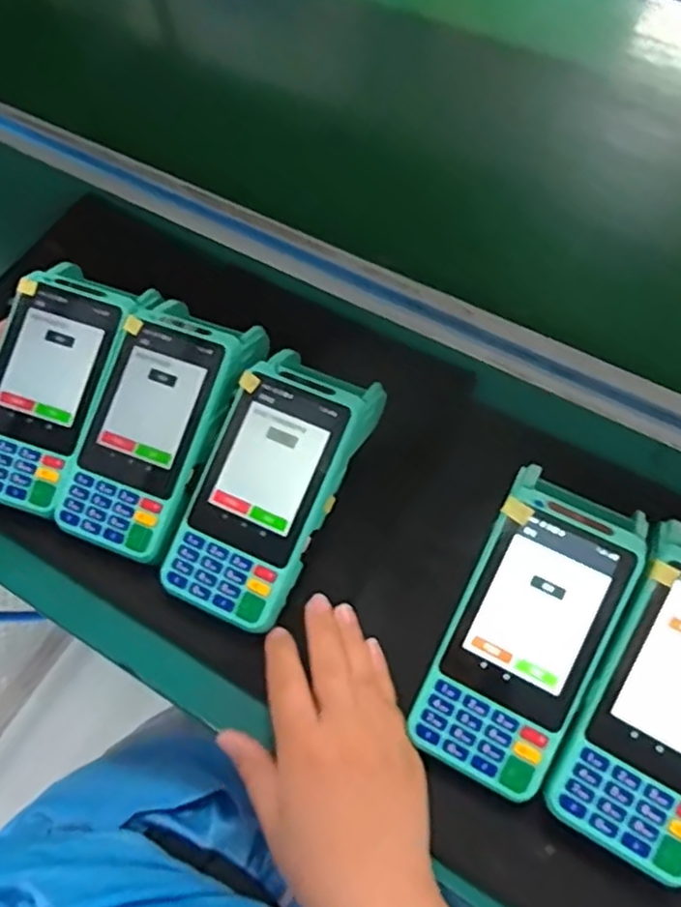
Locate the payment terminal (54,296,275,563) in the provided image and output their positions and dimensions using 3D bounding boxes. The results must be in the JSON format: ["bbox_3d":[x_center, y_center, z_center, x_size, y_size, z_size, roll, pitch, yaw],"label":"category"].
[{"bbox_3d":[-0.113,-0.019,0.432,0.083,0.063,0.161,21,66,9],"label":"payment terminal"}]

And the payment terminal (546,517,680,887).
[{"bbox_3d":[0.168,0.126,0.346,0.077,0.033,0.155,25,85,15],"label":"payment terminal"}]

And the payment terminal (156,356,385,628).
[{"bbox_3d":[-0.042,0.016,0.406,0.078,0.054,0.158,25,67,10],"label":"payment terminal"}]

